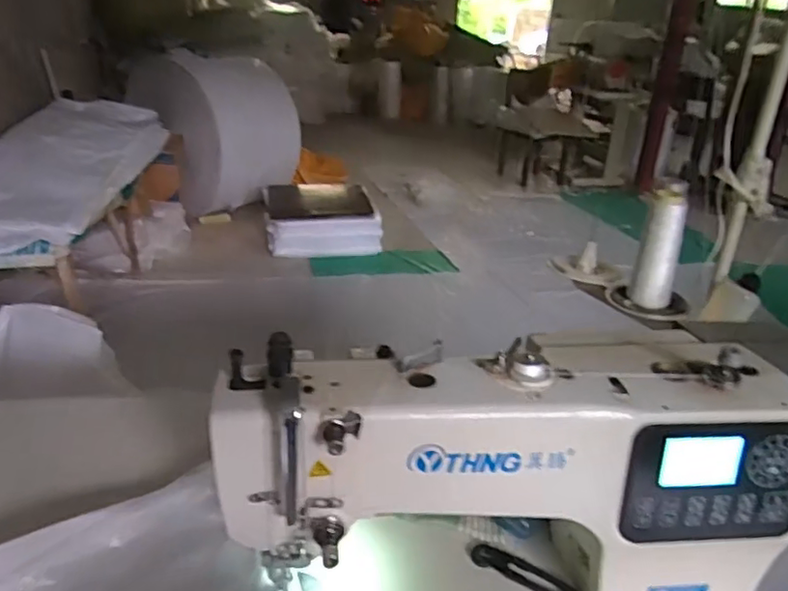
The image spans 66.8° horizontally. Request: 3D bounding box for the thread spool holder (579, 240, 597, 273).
[{"bbox_3d":[0.331,-0.065,1.010,0.027,0.049,0.028,10,26,17],"label":"thread spool holder"}]

